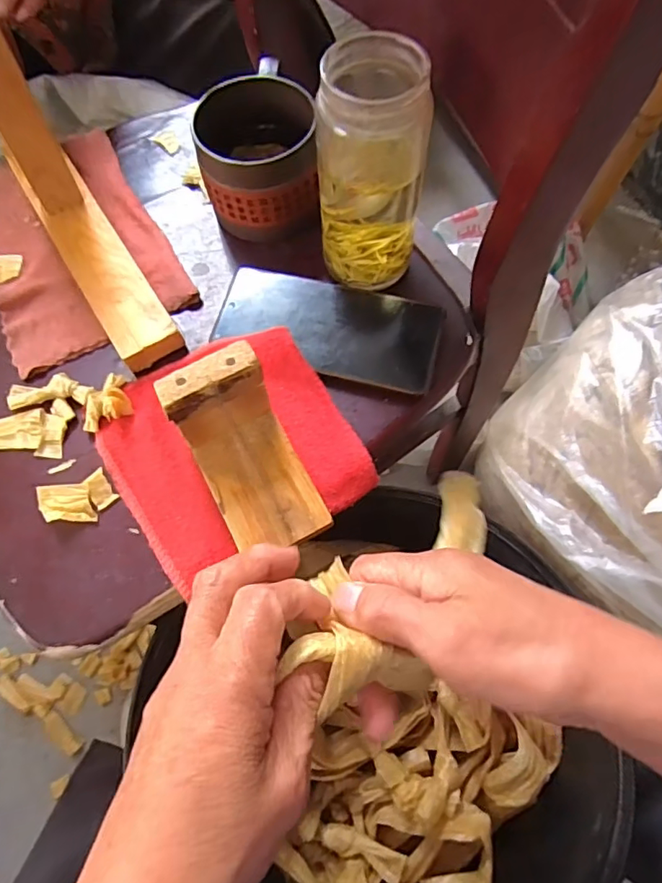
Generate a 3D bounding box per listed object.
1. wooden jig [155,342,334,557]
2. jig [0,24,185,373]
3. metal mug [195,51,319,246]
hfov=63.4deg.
[{"bbox_3d":[-0.050,0.009,0.319,0.059,0.066,0.104,-26,70,-8],"label":"wooden jig"},{"bbox_3d":[-0.181,-0.163,0.351,0.047,0.156,0.189,-31,71,-10],"label":"jig"},{"bbox_3d":[-0.055,-0.226,0.424,0.086,0.074,0.117,-2,69,1],"label":"metal mug"}]

